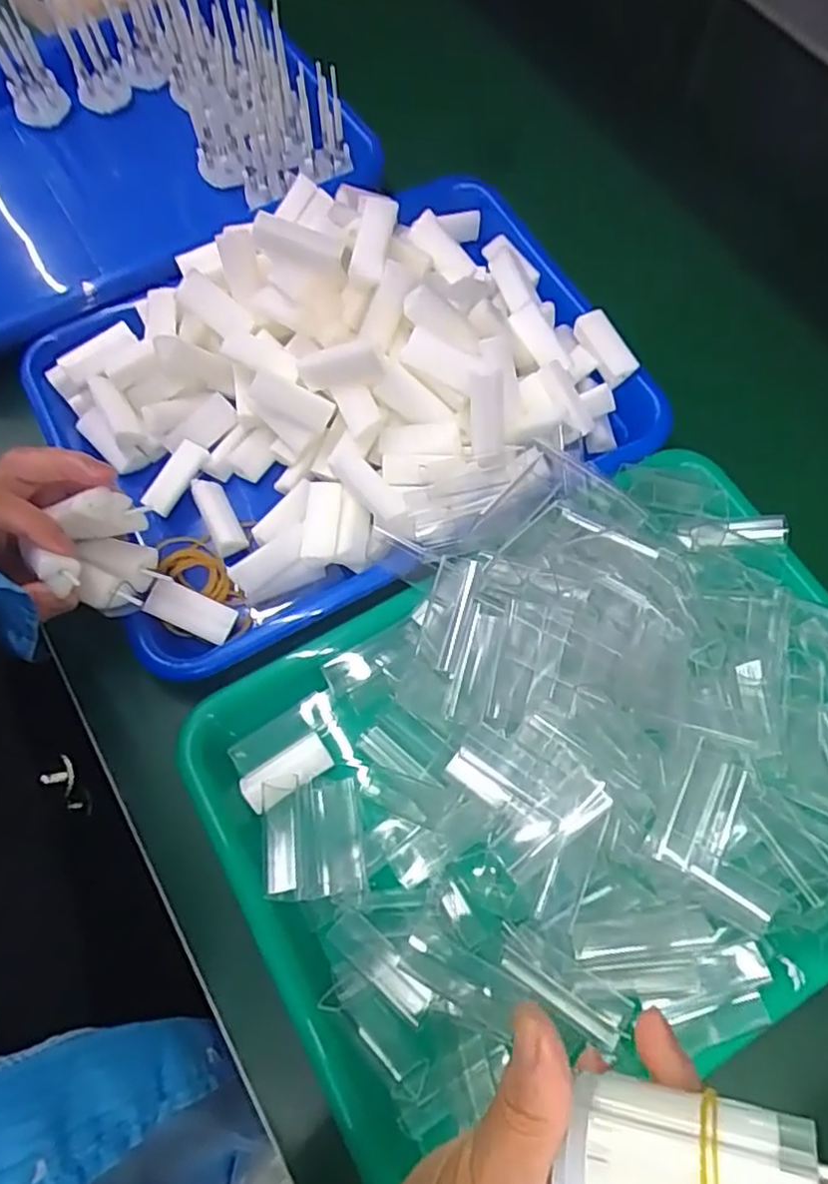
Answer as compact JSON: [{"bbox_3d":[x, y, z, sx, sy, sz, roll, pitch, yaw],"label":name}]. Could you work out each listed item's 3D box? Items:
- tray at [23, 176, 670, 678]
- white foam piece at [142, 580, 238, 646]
[{"bbox_3d":[-0.039,-0.125,0.390,0.330,0.089,0.242,-26,70,-11],"label":"tray"},{"bbox_3d":[-0.118,0.010,0.361,0.044,0.005,0.021,25,68,-10],"label":"white foam piece"}]

